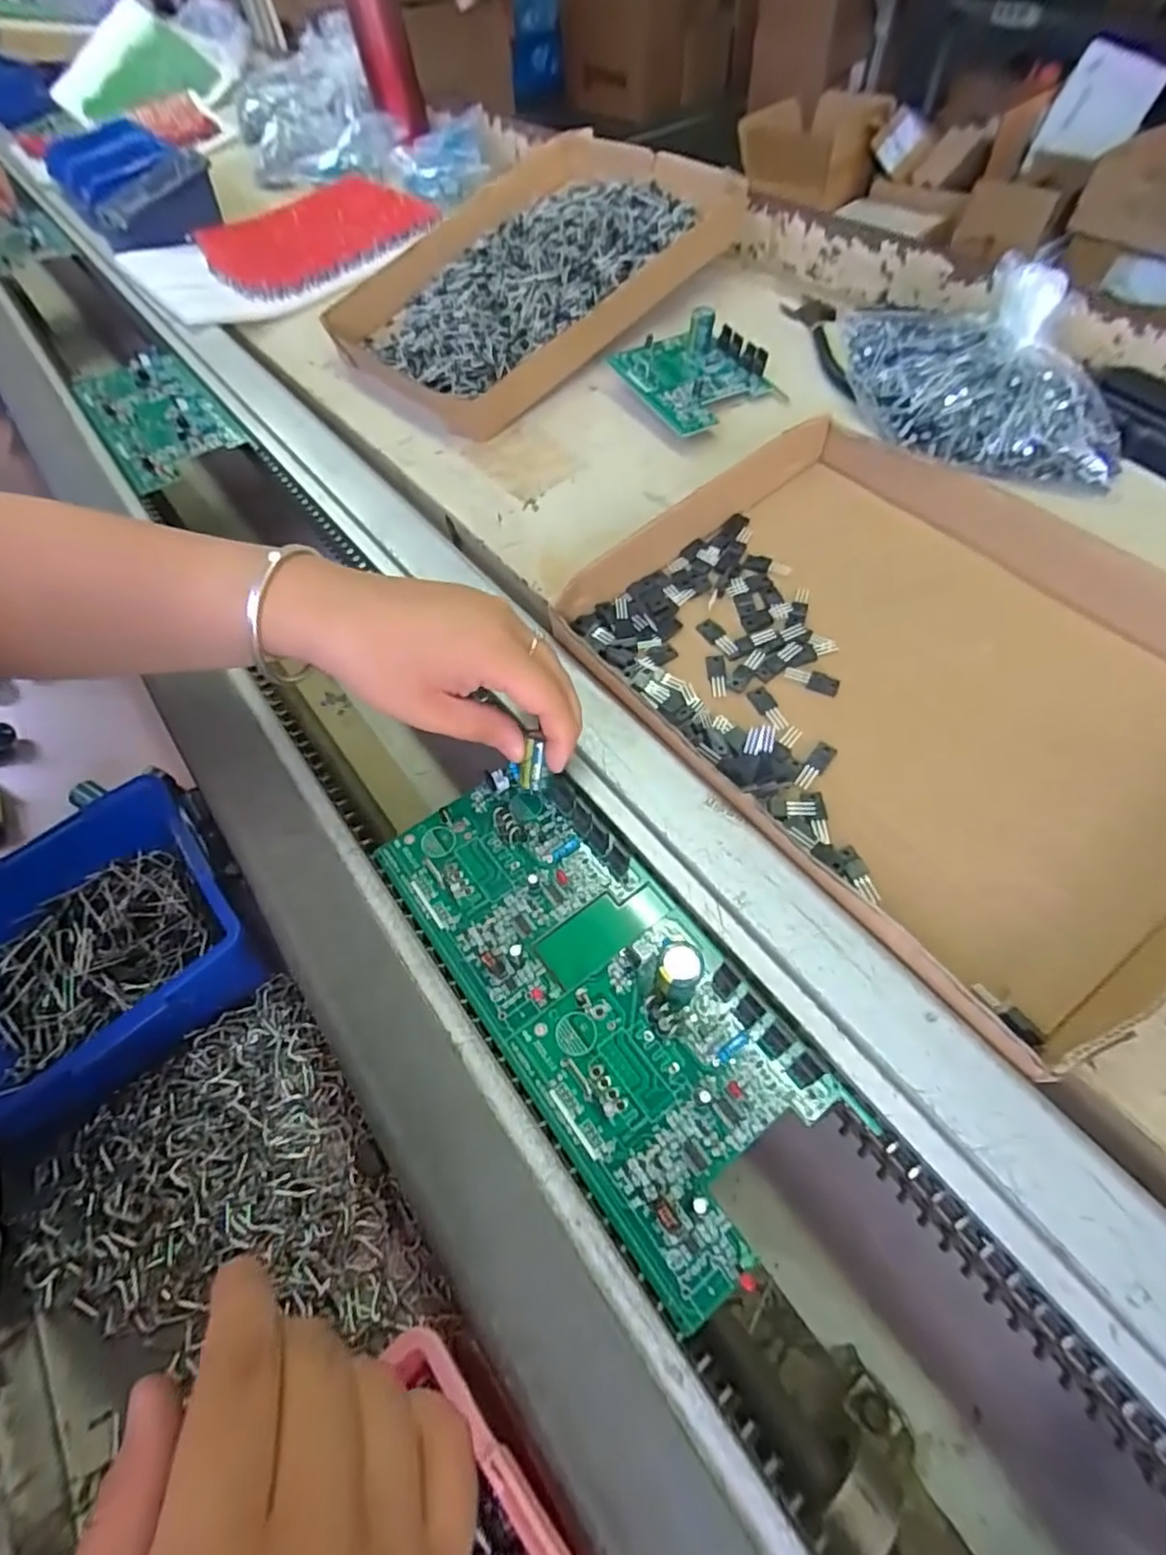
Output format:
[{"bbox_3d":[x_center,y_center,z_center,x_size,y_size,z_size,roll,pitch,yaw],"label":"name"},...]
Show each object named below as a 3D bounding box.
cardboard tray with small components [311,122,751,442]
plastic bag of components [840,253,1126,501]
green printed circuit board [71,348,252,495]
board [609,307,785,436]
[{"bbox_3d":[-0.060,-0.457,0.569,0.322,0.031,0.290,-43,63,-8],"label":"cardboard tray with small components"},{"bbox_3d":[0.250,-0.252,0.397,0.177,0.075,0.090,21,59,17],"label":"plastic bag of components"},{"bbox_3d":[-0.378,-0.324,0.561,0.097,0.014,0.226,-33,60,-18],"label":"green printed circuit board"},{"bbox_3d":[0.082,-0.302,0.479,0.095,0.041,0.107,-31,59,-17],"label":"board"}]

